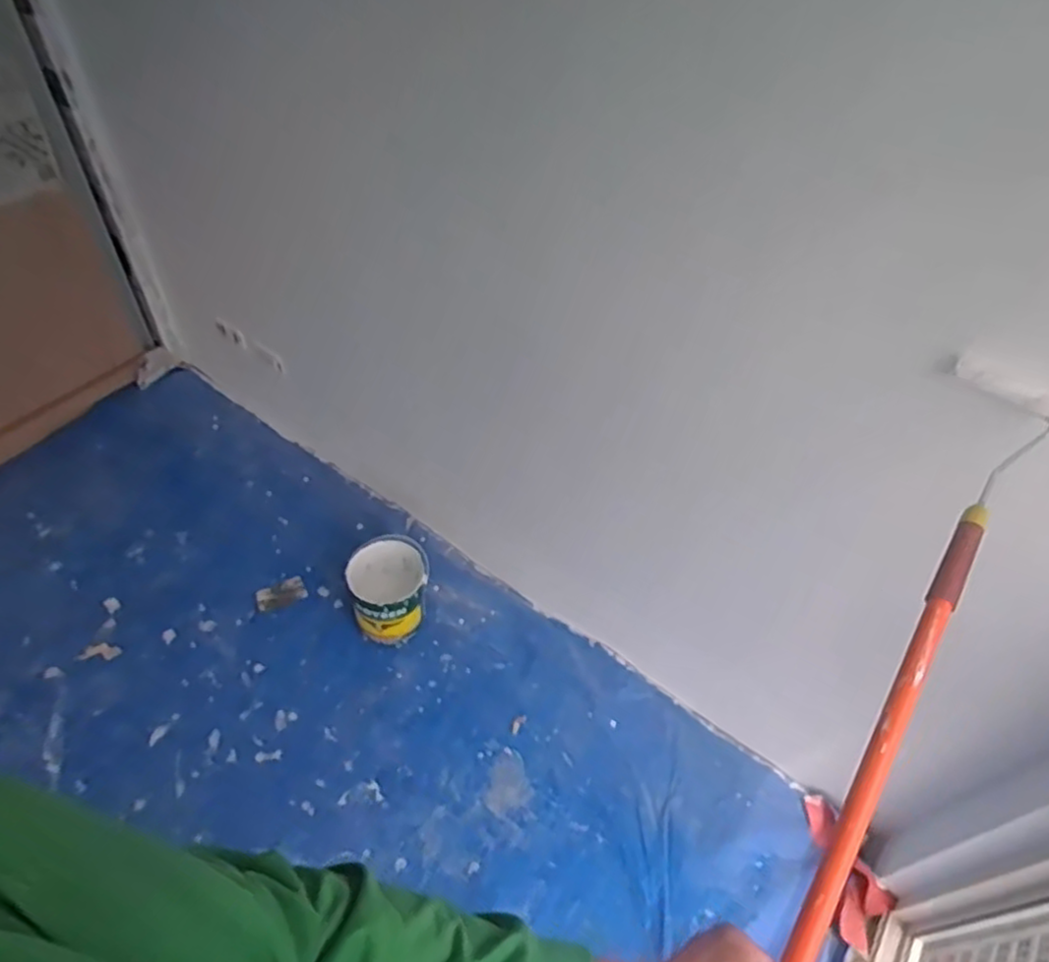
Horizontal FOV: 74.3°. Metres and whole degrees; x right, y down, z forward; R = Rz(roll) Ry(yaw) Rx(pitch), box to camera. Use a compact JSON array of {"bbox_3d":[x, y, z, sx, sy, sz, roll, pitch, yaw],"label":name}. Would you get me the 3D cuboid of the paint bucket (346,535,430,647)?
[{"bbox_3d":[-0.314,0.254,1.618,0.181,0.195,0.202,-10,51,-14],"label":"paint bucket"}]

